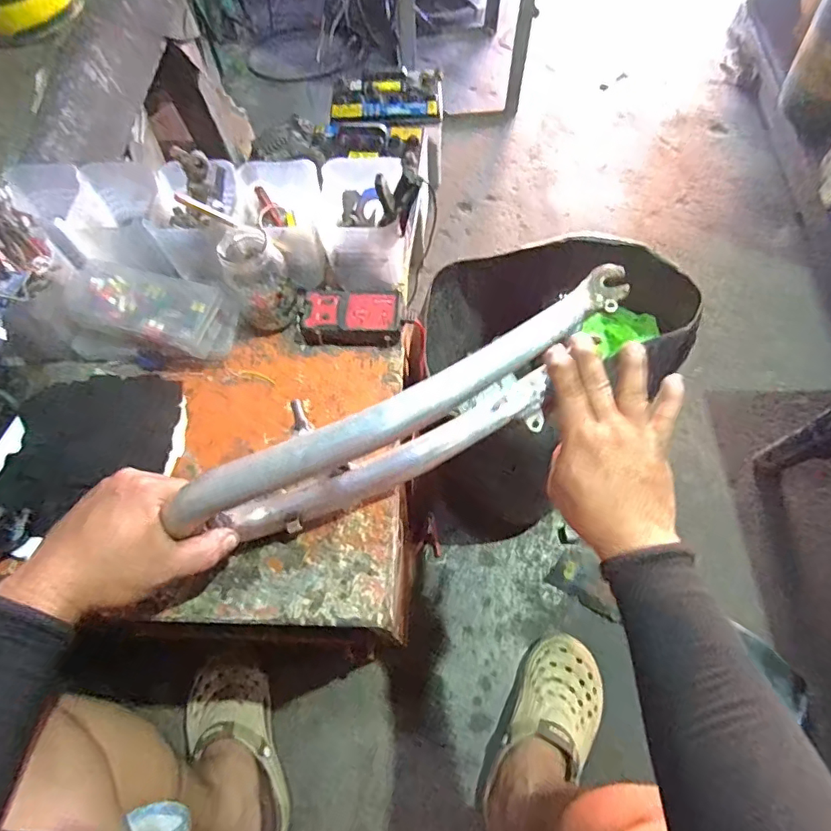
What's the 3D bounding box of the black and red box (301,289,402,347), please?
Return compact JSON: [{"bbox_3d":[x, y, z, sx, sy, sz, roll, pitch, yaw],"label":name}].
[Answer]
[{"bbox_3d":[-0.069,-0.109,0.569,0.108,0.026,0.058,2,64,3],"label":"black and red box"}]

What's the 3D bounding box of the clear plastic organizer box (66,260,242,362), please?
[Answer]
[{"bbox_3d":[-0.283,-0.113,0.565,0.169,0.040,0.077,14,66,8],"label":"clear plastic organizer box"}]

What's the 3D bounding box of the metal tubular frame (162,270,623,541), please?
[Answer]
[{"bbox_3d":[-0.010,0.013,0.423,0.358,0.171,0.041,-23,66,-9],"label":"metal tubular frame"}]

